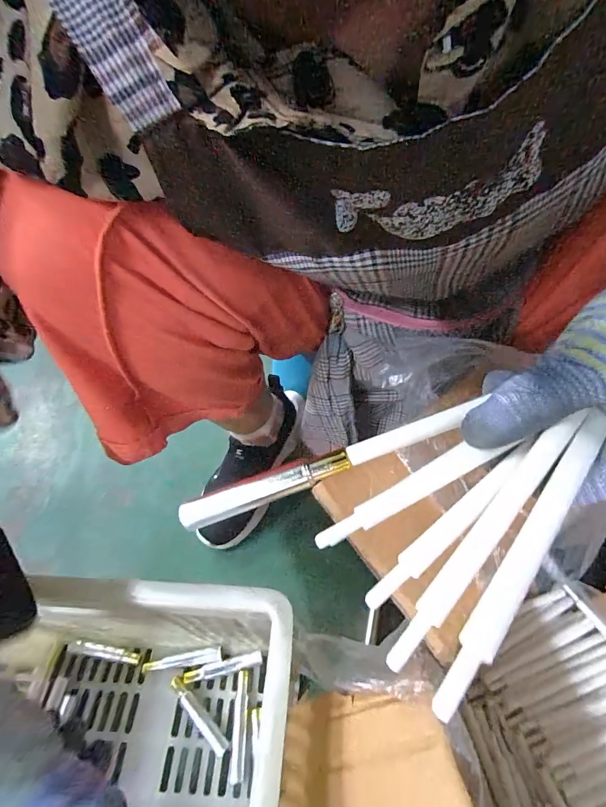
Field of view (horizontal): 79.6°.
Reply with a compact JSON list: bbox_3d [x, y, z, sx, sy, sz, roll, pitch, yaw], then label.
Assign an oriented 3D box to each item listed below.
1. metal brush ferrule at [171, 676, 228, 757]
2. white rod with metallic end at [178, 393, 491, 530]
[{"bbox_3d":[-0.111,0.330,0.384,0.085,0.017,0.015,36,58,24],"label":"metal brush ferrule"},{"bbox_3d":[0.012,0.030,0.176,0.149,0.009,0.012,-21,53,1],"label":"white rod with metallic end"}]

